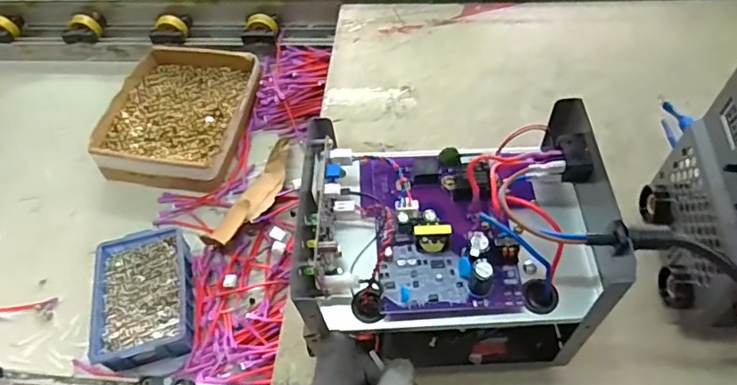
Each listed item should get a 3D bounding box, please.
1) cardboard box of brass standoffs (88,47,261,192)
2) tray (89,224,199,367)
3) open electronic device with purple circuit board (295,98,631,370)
[{"bbox_3d":[-0.270,-0.112,0.763,0.201,0.048,0.228,8,57,10],"label":"cardboard box of brass standoffs"},{"bbox_3d":[-0.251,0.116,0.596,0.104,0.036,0.152,-13,56,-4],"label":"tray"},{"bbox_3d":[0.065,0.047,0.424,0.219,0.176,0.151,-3,56,2],"label":"open electronic device with purple circuit board"}]

